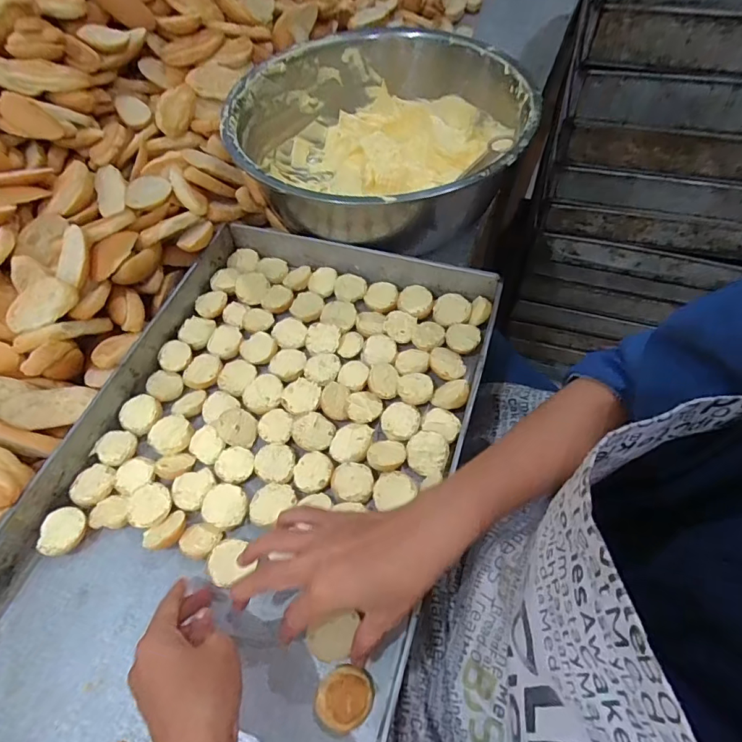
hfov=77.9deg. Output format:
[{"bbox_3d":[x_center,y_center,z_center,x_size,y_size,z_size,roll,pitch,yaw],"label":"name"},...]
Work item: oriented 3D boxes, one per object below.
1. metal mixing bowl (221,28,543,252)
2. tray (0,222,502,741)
[{"bbox_3d":[0.005,-0.300,0.622,0.371,0.143,0.363,-1,60,2],"label":"metal mixing bowl"},{"bbox_3d":[-0.120,0.117,0.435,0.364,0.054,0.618,15,60,11],"label":"tray"}]

